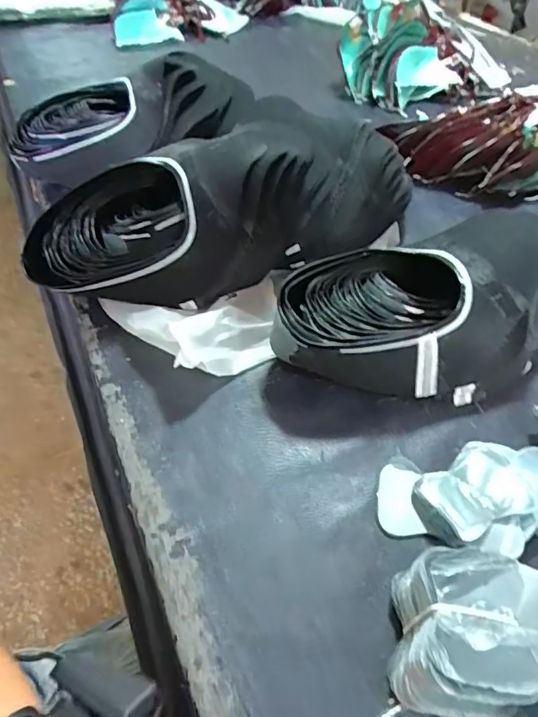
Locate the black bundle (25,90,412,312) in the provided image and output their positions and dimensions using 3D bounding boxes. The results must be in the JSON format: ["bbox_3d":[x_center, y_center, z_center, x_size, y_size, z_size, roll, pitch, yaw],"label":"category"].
[{"bbox_3d":[-0.045,-0.156,0.520,0.392,0.126,0.143,-14,51,-18],"label":"black bundle"}]

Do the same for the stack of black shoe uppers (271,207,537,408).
[{"bbox_3d":[0.138,-0.038,0.469,0.271,0.113,0.149,-17,51,-19],"label":"stack of black shoe uppers"}]

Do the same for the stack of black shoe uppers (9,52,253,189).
[{"bbox_3d":[-0.182,-0.313,0.661,0.304,0.087,0.127,-20,50,-2],"label":"stack of black shoe uppers"}]

